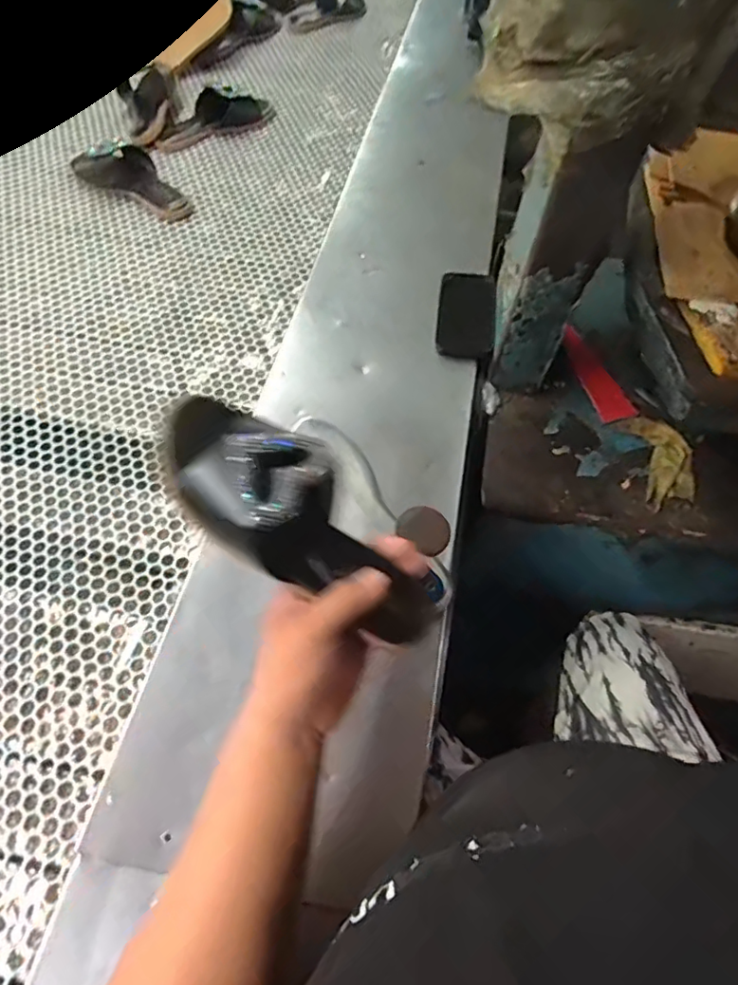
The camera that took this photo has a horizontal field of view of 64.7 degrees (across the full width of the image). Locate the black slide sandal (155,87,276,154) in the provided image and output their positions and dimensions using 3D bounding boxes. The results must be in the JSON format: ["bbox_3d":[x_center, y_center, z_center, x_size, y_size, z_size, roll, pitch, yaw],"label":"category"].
[{"bbox_3d":[-0.266,-0.649,0.993,0.227,0.059,0.078,-34,66,-22],"label":"black slide sandal"}]

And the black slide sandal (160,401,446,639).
[{"bbox_3d":[-0.038,0.024,0.382,0.212,0.058,0.078,42,61,-9],"label":"black slide sandal"}]

